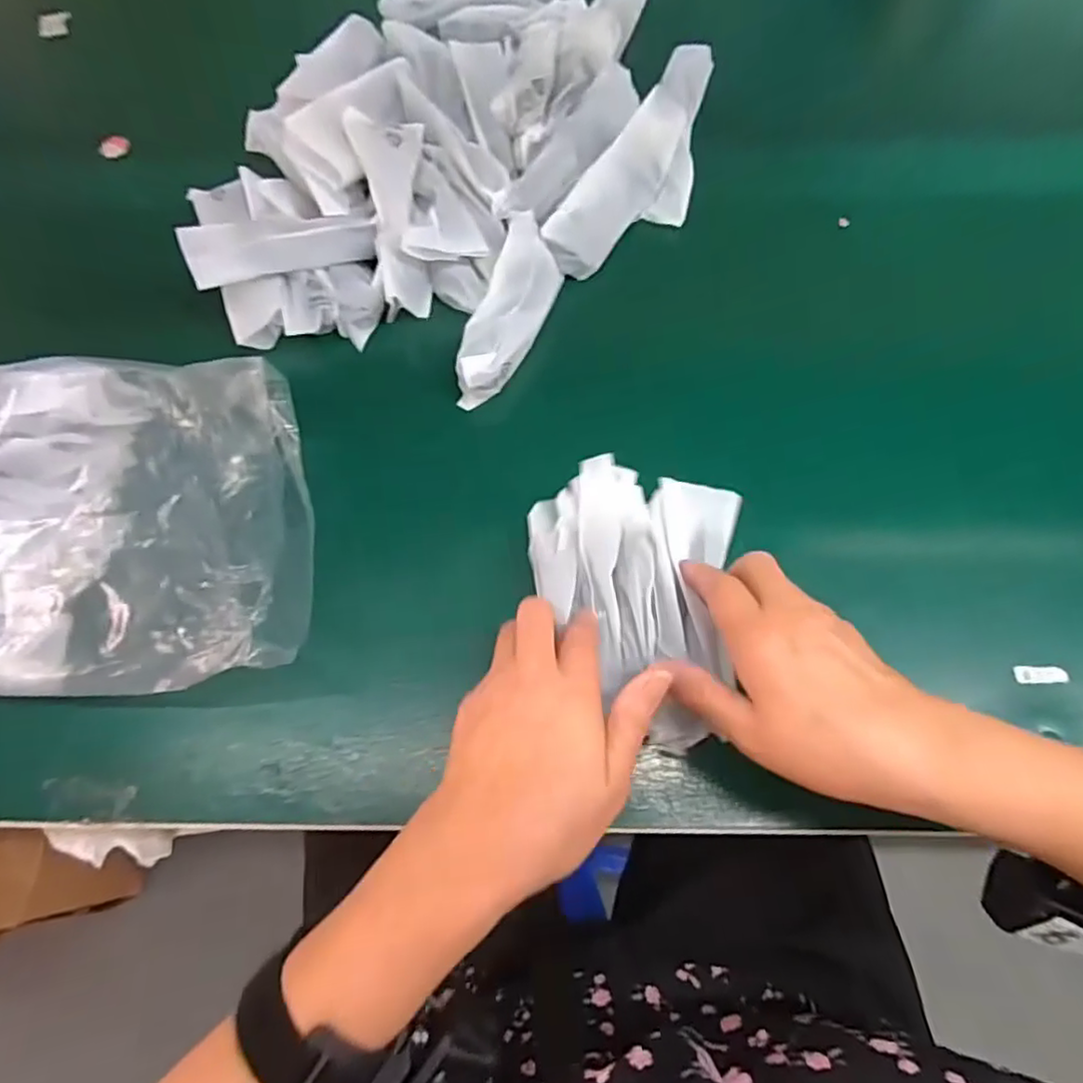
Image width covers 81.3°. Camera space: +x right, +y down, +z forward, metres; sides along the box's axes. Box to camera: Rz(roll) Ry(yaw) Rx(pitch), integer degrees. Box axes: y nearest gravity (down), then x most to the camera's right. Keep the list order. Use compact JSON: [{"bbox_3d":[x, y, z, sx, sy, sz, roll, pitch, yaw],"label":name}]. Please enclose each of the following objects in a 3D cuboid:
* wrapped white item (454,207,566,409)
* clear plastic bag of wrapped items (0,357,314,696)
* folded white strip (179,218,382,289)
[{"bbox_3d":[-0.021,-0.164,0.447,0.047,0.038,0.144,17,71,8],"label":"wrapped white item"},{"bbox_3d":[-0.270,-0.015,0.370,0.295,0.097,0.202,-2,70,1],"label":"clear plastic bag of wrapped items"},{"bbox_3d":[-0.179,-0.207,0.443,0.127,0.035,0.010,-20,27,-22],"label":"folded white strip"}]

